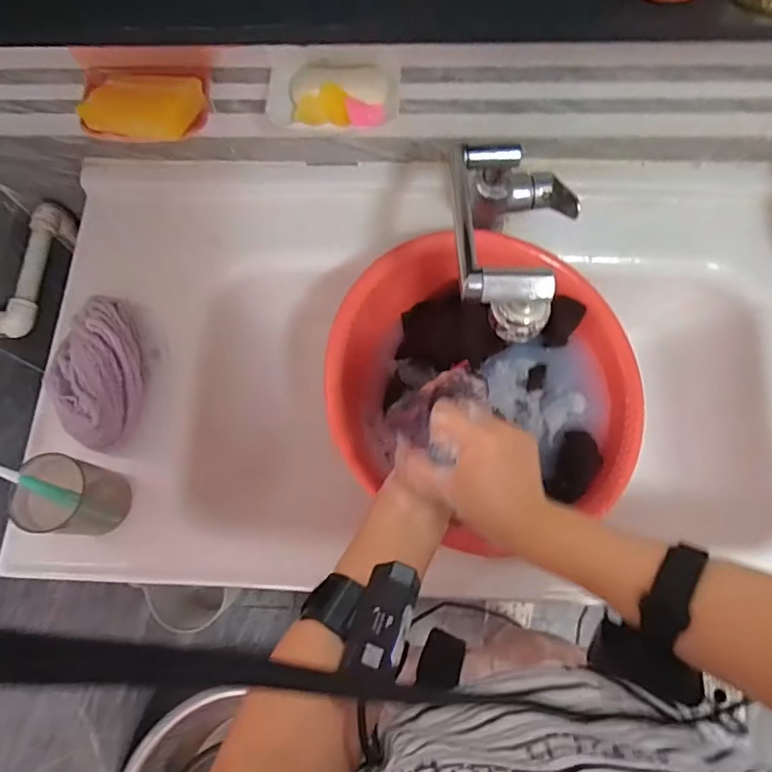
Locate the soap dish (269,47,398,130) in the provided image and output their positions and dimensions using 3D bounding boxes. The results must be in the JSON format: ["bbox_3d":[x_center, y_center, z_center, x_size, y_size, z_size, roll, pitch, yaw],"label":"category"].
[{"bbox_3d":[-0.053,-0.290,0.536,0.130,0.022,0.088,4,72,4],"label":"soap dish"}]

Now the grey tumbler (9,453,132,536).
[{"bbox_3d":[-0.326,0.116,0.571,0.072,0.095,0.074,-1,72,2],"label":"grey tumbler"}]

